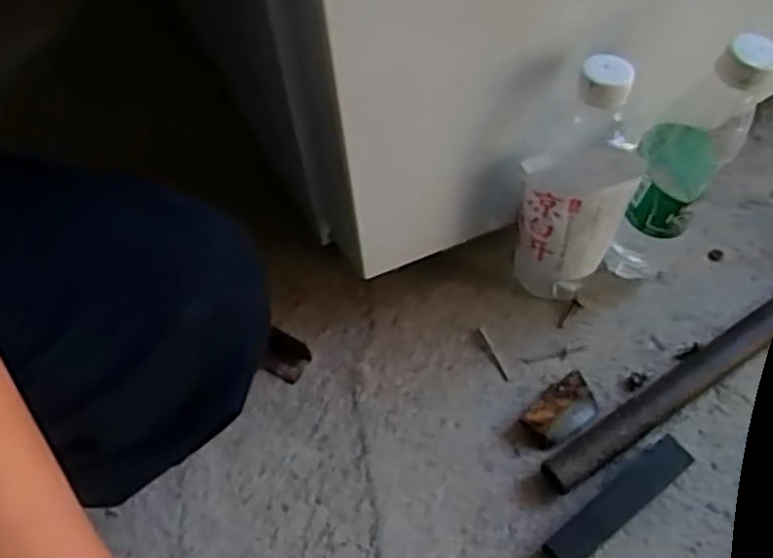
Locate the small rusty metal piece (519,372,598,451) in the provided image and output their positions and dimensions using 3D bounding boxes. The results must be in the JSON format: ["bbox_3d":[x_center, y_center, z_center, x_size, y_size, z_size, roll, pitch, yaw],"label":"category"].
[{"bbox_3d":[0.131,0.101,0.571,0.058,0.017,0.036,-35,63,-17],"label":"small rusty metal piece"}]

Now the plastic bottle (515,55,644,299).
[{"bbox_3d":[0.137,-0.058,0.551,0.061,0.223,0.058,-2,58,3],"label":"plastic bottle"}]

